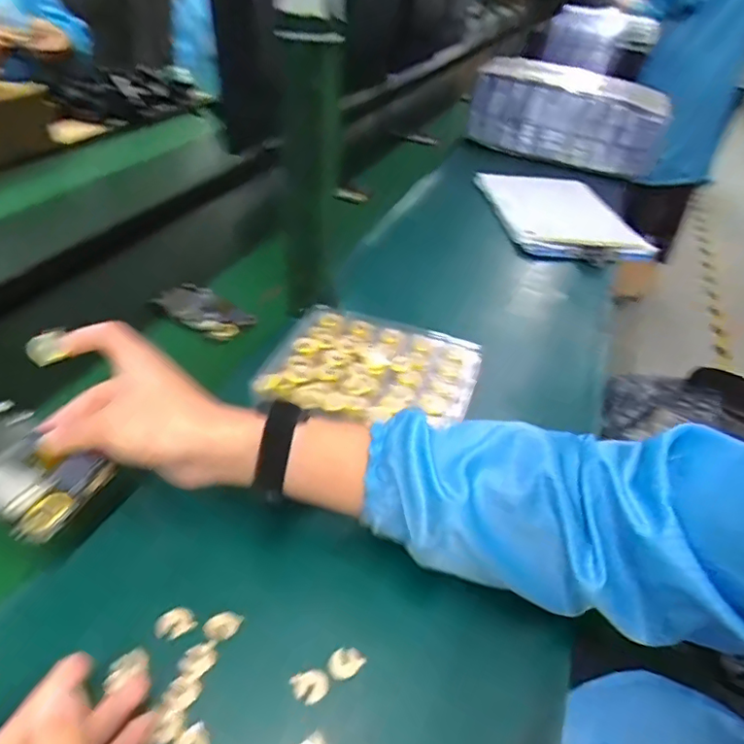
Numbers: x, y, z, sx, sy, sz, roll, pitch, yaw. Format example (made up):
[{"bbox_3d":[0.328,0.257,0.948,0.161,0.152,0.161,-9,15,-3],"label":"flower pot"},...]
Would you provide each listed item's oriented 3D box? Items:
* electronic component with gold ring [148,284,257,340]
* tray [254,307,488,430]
[{"bbox_3d":[-0.216,-0.077,0.682,0.143,0.023,0.066,26,44,25],"label":"electronic component with gold ring"},{"bbox_3d":[0.003,-0.006,0.502,0.179,0.018,0.151,14,40,12],"label":"tray"}]

